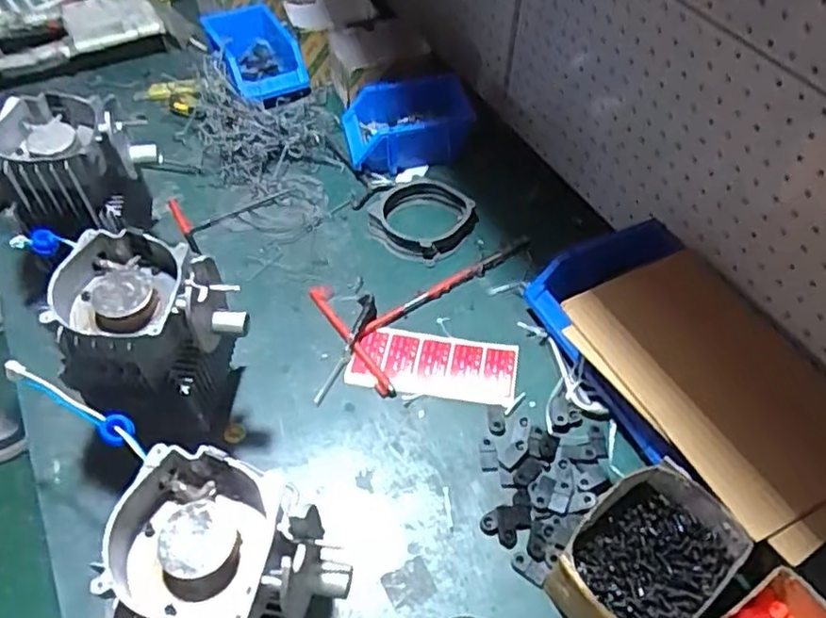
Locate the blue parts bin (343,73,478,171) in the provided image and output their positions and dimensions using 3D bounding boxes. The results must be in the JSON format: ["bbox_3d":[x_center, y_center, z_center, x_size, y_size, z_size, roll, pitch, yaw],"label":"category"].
[{"bbox_3d":[-0.009,-0.270,0.971,0.181,0.073,0.115,-5,52,-4],"label":"blue parts bin"}]

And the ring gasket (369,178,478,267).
[{"bbox_3d":[0.012,-0.122,0.897,0.128,0.028,0.122,-2,53,2],"label":"ring gasket"}]

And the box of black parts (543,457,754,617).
[{"bbox_3d":[0.198,0.224,0.583,0.151,0.088,0.115,-35,61,-24],"label":"box of black parts"}]

